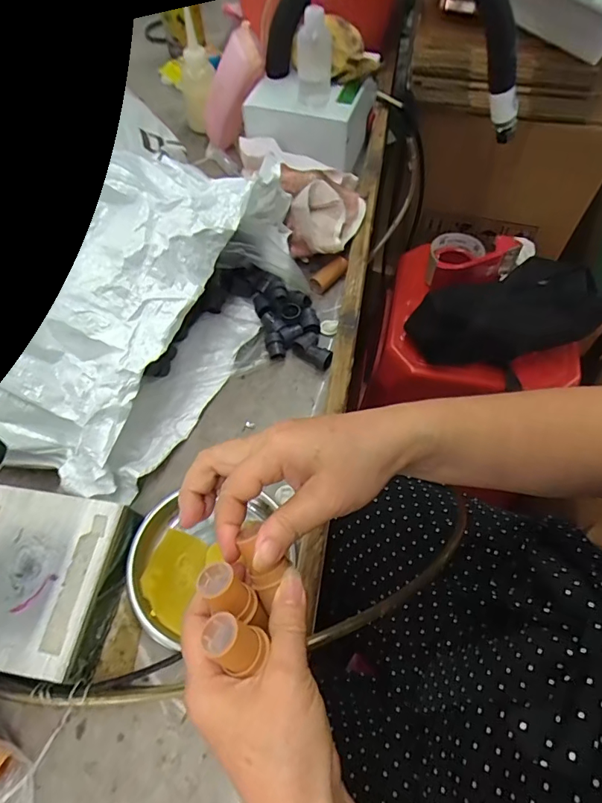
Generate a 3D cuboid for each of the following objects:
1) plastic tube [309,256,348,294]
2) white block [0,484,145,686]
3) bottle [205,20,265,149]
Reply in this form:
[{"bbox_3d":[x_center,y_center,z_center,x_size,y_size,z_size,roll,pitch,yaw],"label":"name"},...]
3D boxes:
[{"bbox_3d":[0.032,-0.145,0.530,0.049,0.016,0.019,-38,66,-19],"label":"plastic tube"},{"bbox_3d":[-0.203,0.135,0.354,0.122,0.041,0.127,9,60,6],"label":"white block"},{"bbox_3d":[-0.094,-0.396,0.607,0.066,0.166,0.050,42,64,-14],"label":"bottle"}]

